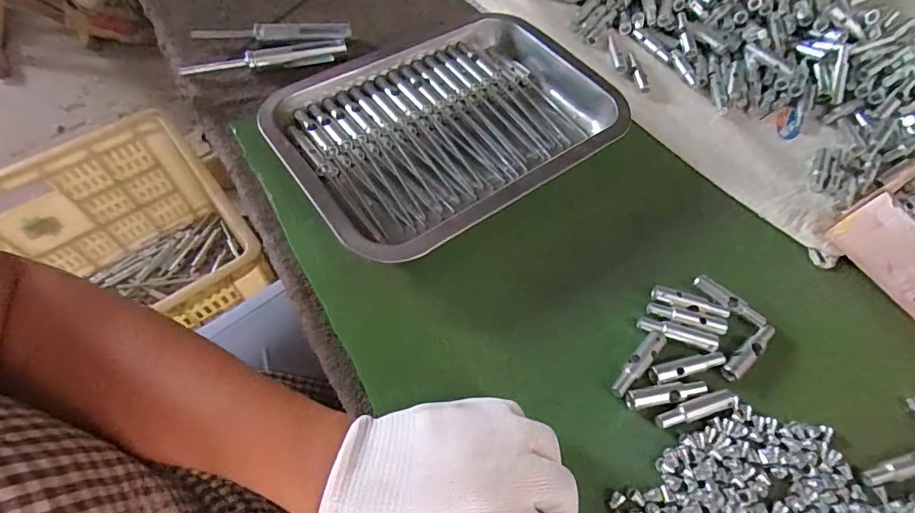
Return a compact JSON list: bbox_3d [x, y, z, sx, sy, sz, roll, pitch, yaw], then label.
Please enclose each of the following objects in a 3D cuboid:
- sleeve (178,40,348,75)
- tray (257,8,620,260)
[{"bbox_3d":[-0.174,-0.181,0.435,0.144,0.013,0.015,-17,63,-13],"label":"sleeve"},{"bbox_3d":[-0.007,-0.106,0.383,0.253,0.034,0.186,-32,68,-19],"label":"tray"}]

